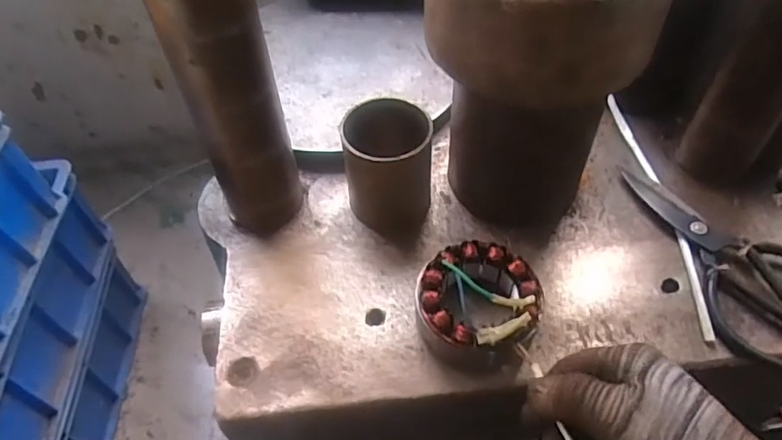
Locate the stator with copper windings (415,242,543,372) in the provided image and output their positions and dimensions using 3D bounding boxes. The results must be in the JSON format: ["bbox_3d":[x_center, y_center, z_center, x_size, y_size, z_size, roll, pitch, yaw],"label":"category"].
[{"bbox_3d":[0.062,0.057,0.401,0.084,0.055,0.088,-1,52,1],"label":"stator with copper windings"}]

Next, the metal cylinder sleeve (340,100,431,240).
[{"bbox_3d":[-0.002,-0.041,0.456,0.068,0.090,0.065,1,52,3],"label":"metal cylinder sleeve"}]

